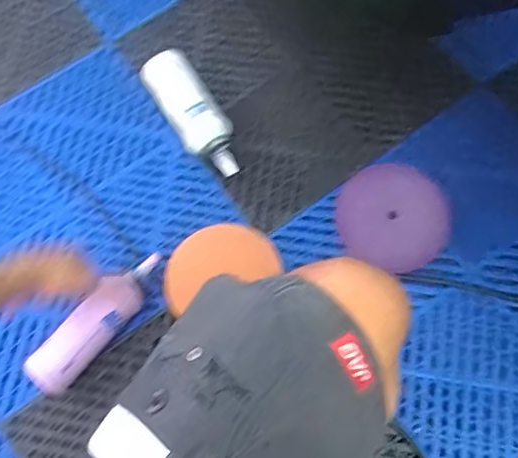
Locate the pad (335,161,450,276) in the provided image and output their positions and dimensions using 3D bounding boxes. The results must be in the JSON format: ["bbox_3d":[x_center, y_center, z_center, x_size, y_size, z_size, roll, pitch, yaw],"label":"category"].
[{"bbox_3d":[0.180,-0.019,0.746,0.144,0.024,0.141,26,74,11],"label":"pad"}]

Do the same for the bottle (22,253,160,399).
[{"bbox_3d":[-0.204,0.121,0.714,0.059,0.057,0.209,42,77,15],"label":"bottle"}]

